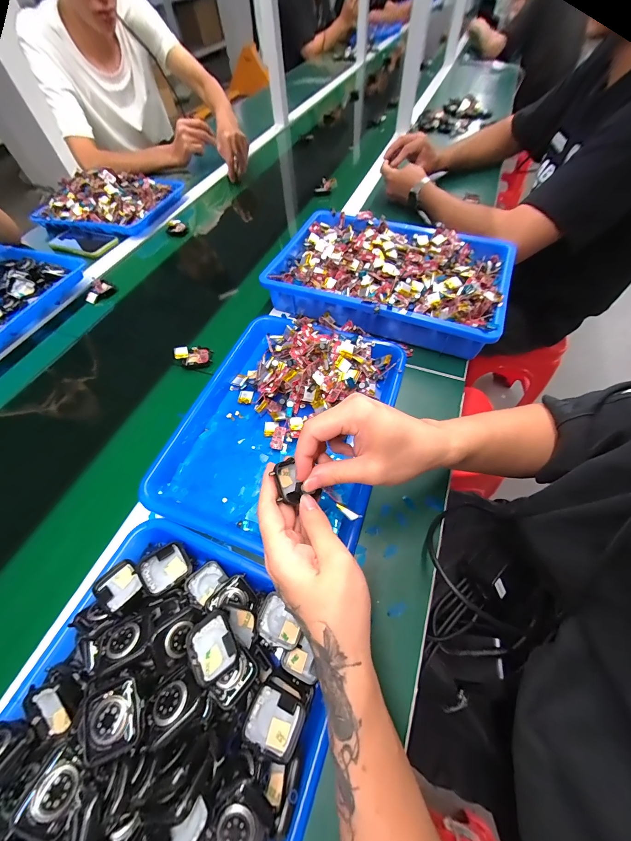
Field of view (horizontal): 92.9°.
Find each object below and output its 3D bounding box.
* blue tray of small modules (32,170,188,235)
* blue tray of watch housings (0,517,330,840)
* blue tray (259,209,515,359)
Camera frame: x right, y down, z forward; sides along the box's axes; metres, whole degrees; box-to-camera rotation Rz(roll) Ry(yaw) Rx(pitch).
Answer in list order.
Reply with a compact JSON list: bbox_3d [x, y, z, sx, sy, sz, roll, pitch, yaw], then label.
[{"bbox_3d":[-0.501,-0.543,0.732,0.293,0.056,0.221,13,60,10],"label":"blue tray of small modules"},{"bbox_3d":[-0.132,0.258,0.211,0.240,0.059,0.321,19,61,13],"label":"blue tray of watch housings"},{"bbox_3d":[0.122,-0.251,0.524,0.380,0.064,0.242,21,61,14],"label":"blue tray"}]

